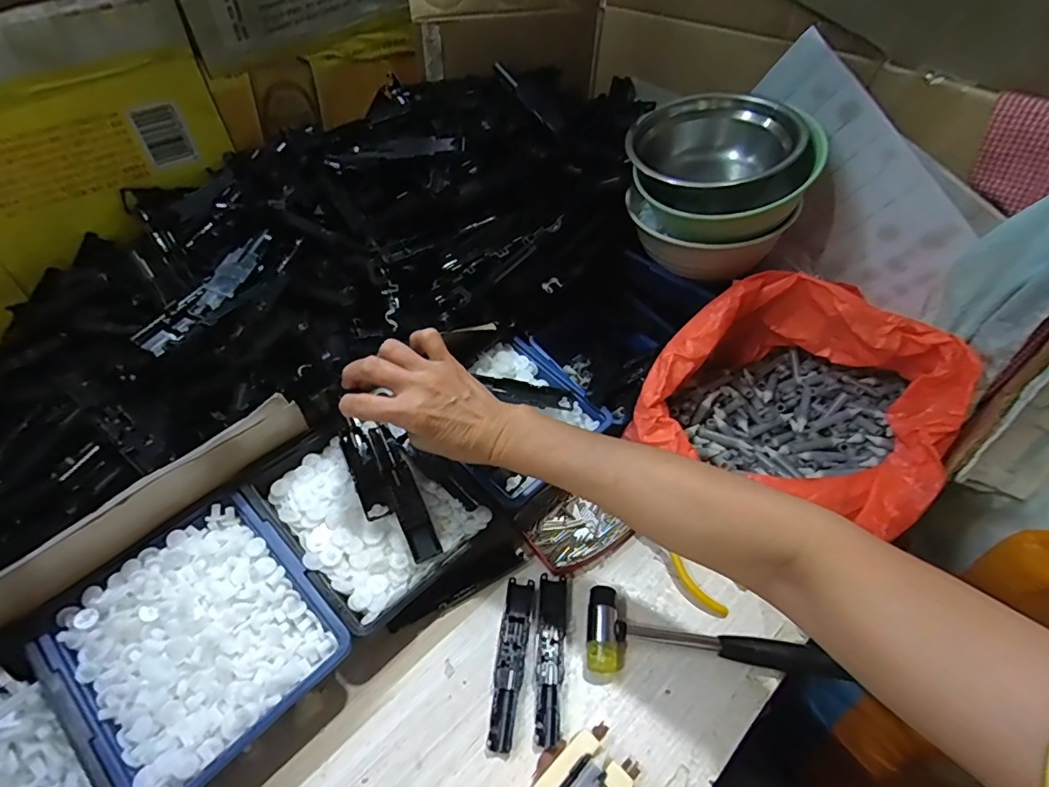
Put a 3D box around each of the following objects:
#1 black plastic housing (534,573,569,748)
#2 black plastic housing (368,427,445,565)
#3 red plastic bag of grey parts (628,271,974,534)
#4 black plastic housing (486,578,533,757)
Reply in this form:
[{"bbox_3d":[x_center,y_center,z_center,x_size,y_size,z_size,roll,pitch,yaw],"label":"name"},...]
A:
[{"bbox_3d":[0.021,0.203,0.412,0.022,0.005,0.119,5,48,2],"label":"black plastic housing"},{"bbox_3d":[-0.097,0.079,0.426,0.023,0.011,0.114,-21,69,-20],"label":"black plastic housing"},{"bbox_3d":[0.246,0.000,0.481,0.246,0.128,0.186,21,51,16],"label":"red plastic bag of grey parts"},{"bbox_3d":[-0.010,0.205,0.408,0.022,0.005,0.119,7,48,4],"label":"black plastic housing"}]

